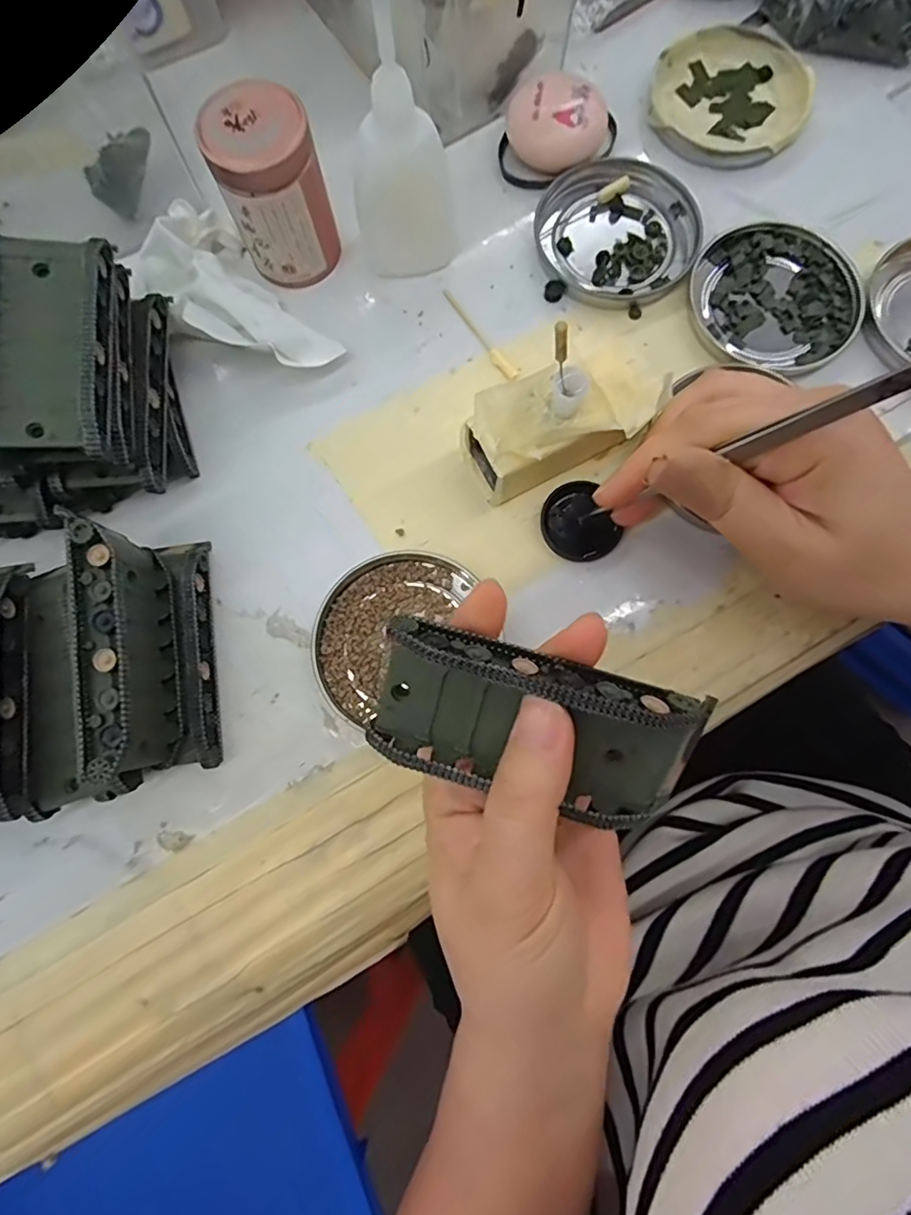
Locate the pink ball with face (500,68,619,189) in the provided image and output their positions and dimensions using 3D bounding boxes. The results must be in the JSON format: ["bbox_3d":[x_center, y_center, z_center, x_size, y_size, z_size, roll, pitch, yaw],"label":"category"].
[{"bbox_3d":[0.052,-0.236,0.286,0.055,0.024,0.044,9,80,3],"label":"pink ball with face"}]

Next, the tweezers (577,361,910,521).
[{"bbox_3d":[0.094,-0.053,0.203,0.008,0.134,0.004,3,78,-33],"label":"tweezers"}]

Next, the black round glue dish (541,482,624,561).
[{"bbox_3d":[0.054,-0.038,0.257,0.031,0.005,0.035,-23,80,-3],"label":"black round glue dish"}]

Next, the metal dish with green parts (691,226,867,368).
[{"bbox_3d":[0.154,-0.150,0.276,0.078,0.007,0.070,35,82,7],"label":"metal dish with green parts"}]

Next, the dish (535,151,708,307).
[{"bbox_3d":[0.080,-0.187,0.284,0.077,0.008,0.075,0,80,1],"label":"dish"}]

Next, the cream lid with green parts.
[{"bbox_3d":[0.142,-0.265,0.298,0.076,0.011,0.080,0,80,1],"label":"cream lid with green parts"}]

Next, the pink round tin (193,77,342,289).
[{"bbox_3d":[-0.080,-0.185,0.258,0.044,0.063,0.042,-21,80,-3],"label":"pink round tin"}]

